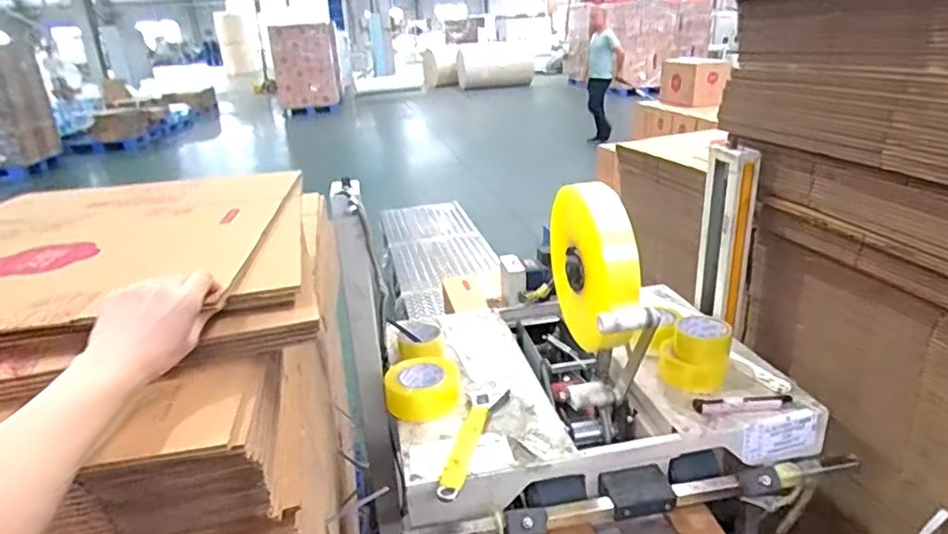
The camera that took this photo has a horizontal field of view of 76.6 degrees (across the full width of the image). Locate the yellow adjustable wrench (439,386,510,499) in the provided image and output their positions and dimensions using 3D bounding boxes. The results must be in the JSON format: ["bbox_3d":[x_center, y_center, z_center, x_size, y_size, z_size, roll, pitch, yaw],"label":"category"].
[{"bbox_3d":[-0.008,0.268,0.942,0.057,0.017,0.261,4,23,19],"label":"yellow adjustable wrench"}]

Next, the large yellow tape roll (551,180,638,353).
[{"bbox_3d":[0.183,-0.019,0.944,0.080,0.216,0.242,-5,22,-3],"label":"large yellow tape roll"}]

